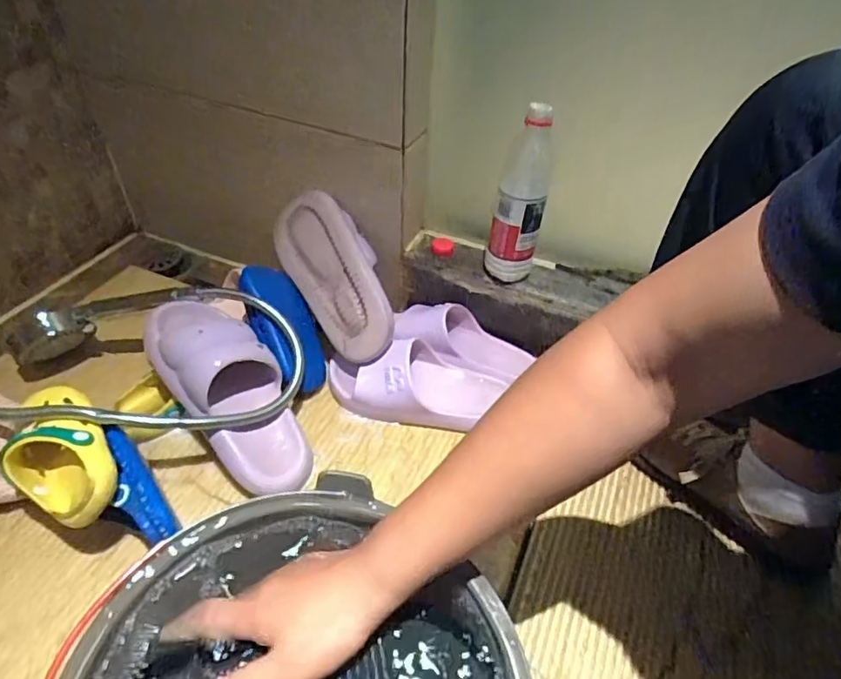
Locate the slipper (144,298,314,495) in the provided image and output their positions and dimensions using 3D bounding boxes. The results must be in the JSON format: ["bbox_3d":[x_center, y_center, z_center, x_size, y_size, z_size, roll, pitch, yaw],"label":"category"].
[{"bbox_3d":[-0.215,0.054,0.630,0.103,0.068,0.260,-32,83,-33],"label":"slipper"}]

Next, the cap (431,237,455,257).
[{"bbox_3d":[0.032,-0.132,0.782,0.031,0.013,0.035,10,43,7],"label":"cap"}]

